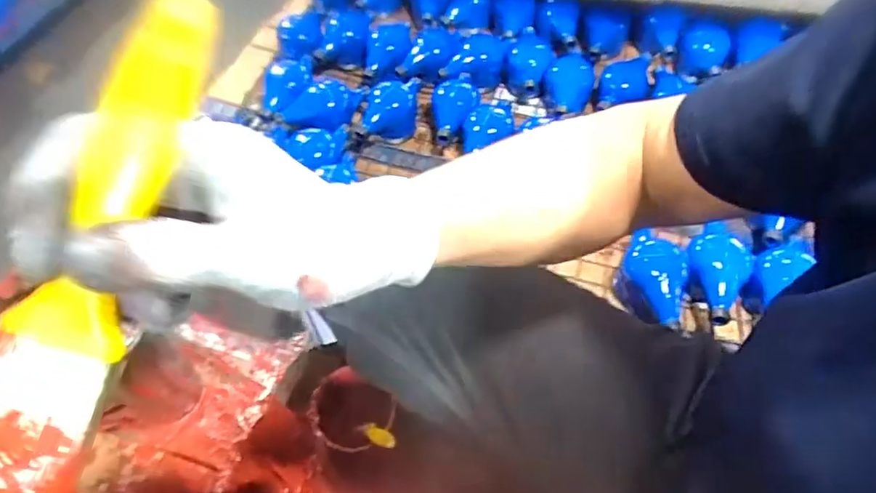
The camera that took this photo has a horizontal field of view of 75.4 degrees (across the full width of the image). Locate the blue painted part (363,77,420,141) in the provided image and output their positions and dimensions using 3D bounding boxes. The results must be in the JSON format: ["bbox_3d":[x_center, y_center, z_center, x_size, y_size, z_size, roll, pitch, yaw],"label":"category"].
[{"bbox_3d":[-0.079,-0.231,0.948,0.091,0.062,0.109,0,55,3],"label":"blue painted part"}]

